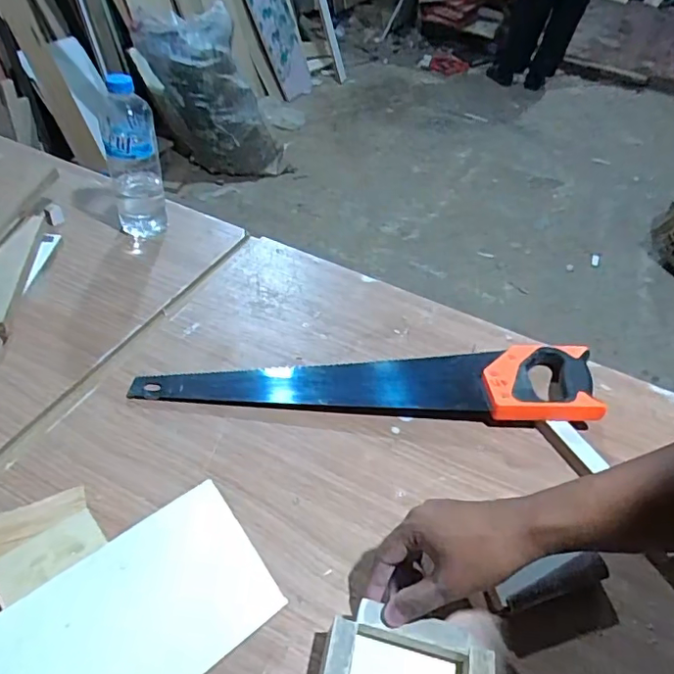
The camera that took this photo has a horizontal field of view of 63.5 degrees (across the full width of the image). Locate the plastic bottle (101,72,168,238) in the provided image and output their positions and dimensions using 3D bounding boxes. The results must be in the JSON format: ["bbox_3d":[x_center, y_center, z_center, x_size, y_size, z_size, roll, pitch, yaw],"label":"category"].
[{"bbox_3d":[-0.275,-0.236,0.738,0.070,0.206,0.062,-11,47,-17],"label":"plastic bottle"}]

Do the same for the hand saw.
[{"bbox_3d":[0.044,0.036,0.623,0.523,0.036,0.122,4,44,-3],"label":"hand saw"}]

